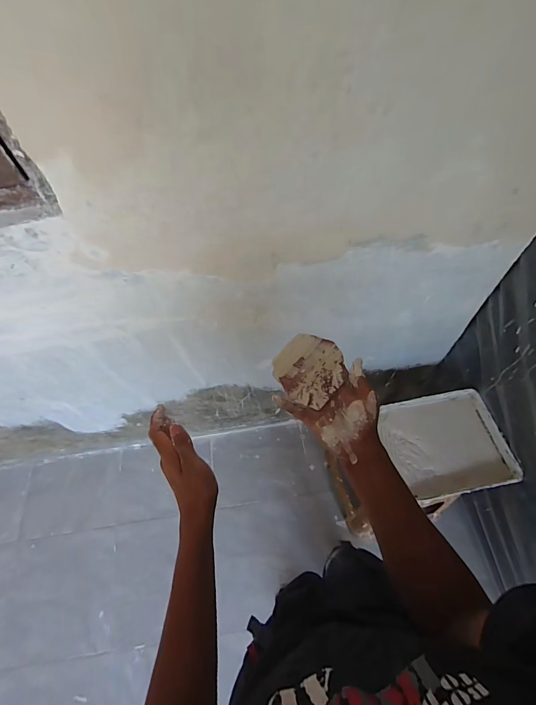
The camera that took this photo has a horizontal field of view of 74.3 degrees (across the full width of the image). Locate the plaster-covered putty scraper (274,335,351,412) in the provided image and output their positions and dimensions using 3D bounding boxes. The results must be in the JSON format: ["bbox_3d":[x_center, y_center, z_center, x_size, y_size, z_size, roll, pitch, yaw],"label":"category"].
[{"bbox_3d":[0.062,0.023,0.511,0.095,0.005,0.095,41,85,7],"label":"plaster-covered putty scraper"}]

